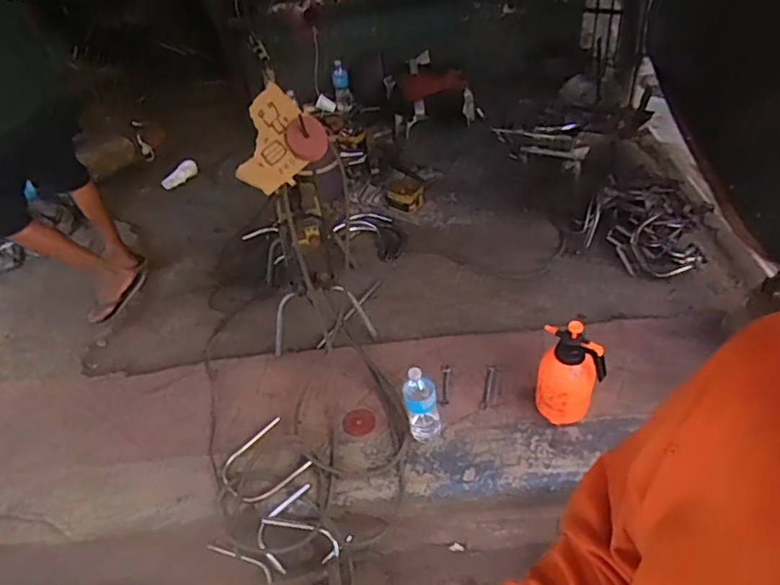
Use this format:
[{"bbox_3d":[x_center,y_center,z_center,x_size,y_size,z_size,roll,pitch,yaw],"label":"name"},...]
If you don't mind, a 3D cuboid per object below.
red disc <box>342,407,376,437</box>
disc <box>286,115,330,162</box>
[{"bbox_3d":[-0.084,0.352,1.577,0.089,0.012,0.089,-5,44,5],"label":"red disc"},{"bbox_3d":[-0.222,-0.413,1.544,0.106,0.116,0.026,-21,21,9],"label":"disc"}]

